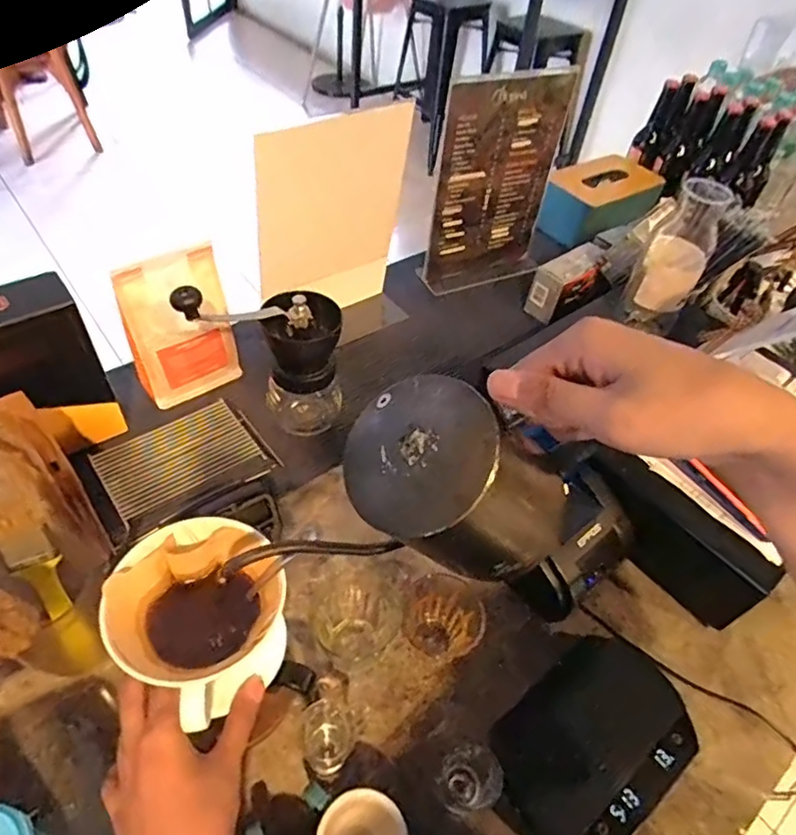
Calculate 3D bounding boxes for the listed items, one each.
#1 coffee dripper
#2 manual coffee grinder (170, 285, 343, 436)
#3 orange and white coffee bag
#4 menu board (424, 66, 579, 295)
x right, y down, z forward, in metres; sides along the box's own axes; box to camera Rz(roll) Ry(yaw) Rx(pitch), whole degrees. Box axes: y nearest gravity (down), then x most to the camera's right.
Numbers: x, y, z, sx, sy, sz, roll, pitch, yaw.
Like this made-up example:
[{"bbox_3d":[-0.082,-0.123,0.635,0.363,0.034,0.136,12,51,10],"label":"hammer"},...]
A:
[{"bbox_3d":[-0.138,0.143,0.404,0.112,0.095,0.110,3,48,-4],"label":"coffee dripper"},{"bbox_3d":[-0.144,-0.066,0.640,0.156,0.188,0.074,8,48,0],"label":"manual coffee grinder"},{"bbox_3d":[-0.259,-0.105,0.684,0.118,0.173,0.054,-31,59,-30],"label":"orange and white coffee bag"},{"bbox_3d":[0.152,-0.348,0.874,0.207,0.311,0.038,-20,54,-23],"label":"menu board"}]

